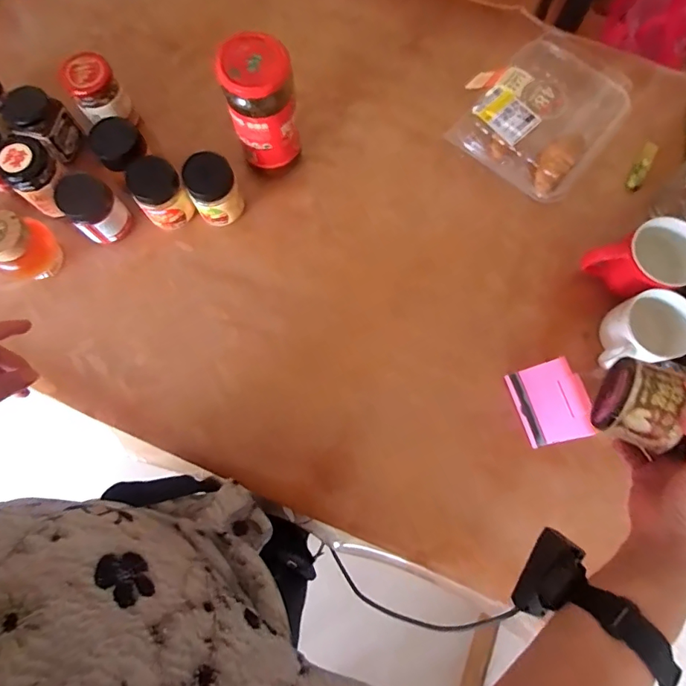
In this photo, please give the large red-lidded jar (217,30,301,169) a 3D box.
[{"bbox_3d":[-0.102,-0.304,0.581,0.080,0.147,0.079,0,78,0],"label":"large red-lidded jar"}]

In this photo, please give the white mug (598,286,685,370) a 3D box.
[{"bbox_3d":[0.385,-0.017,0.584,0.093,0.075,0.089,0,78,0],"label":"white mug"}]

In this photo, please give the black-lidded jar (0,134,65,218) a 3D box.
[{"bbox_3d":[-0.409,-0.224,0.603,0.058,0.082,0.063,42,81,8],"label":"black-lidded jar"}]

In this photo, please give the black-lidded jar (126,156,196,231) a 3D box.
[{"bbox_3d":[-0.251,-0.206,0.629,0.062,0.087,0.065,0,78,0],"label":"black-lidded jar"}]

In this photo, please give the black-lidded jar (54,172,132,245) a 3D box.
[{"bbox_3d":[-0.339,-0.182,0.626,0.064,0.090,0.070,0,78,0],"label":"black-lidded jar"}]

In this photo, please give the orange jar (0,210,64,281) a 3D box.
[{"bbox_3d":[-0.429,-0.126,0.606,0.078,0.102,0.066,-11,78,-3],"label":"orange jar"}]

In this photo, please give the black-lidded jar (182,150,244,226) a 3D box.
[{"bbox_3d":[-0.178,-0.210,0.623,0.063,0.089,0.058,0,78,0],"label":"black-lidded jar"}]

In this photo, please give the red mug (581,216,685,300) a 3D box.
[{"bbox_3d":[0.389,-0.100,0.594,0.110,0.089,0.088,-22,79,-5],"label":"red mug"}]

